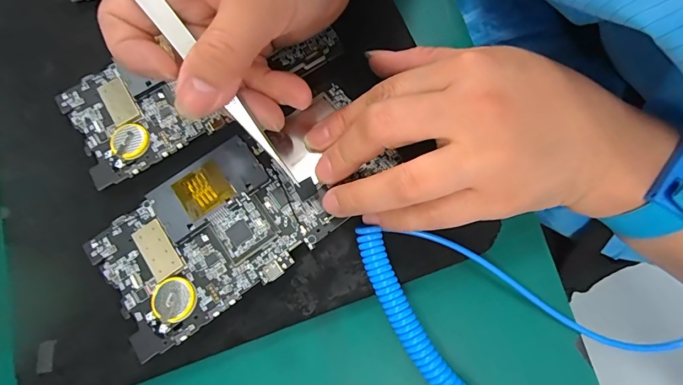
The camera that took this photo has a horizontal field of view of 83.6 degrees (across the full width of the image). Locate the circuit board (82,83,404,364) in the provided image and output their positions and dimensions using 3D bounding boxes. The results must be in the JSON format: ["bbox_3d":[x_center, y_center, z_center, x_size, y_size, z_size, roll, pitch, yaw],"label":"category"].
[{"bbox_3d":[-0.050,0.008,0.192,0.146,0.013,0.072,-35,75,-9],"label":"circuit board"}]

